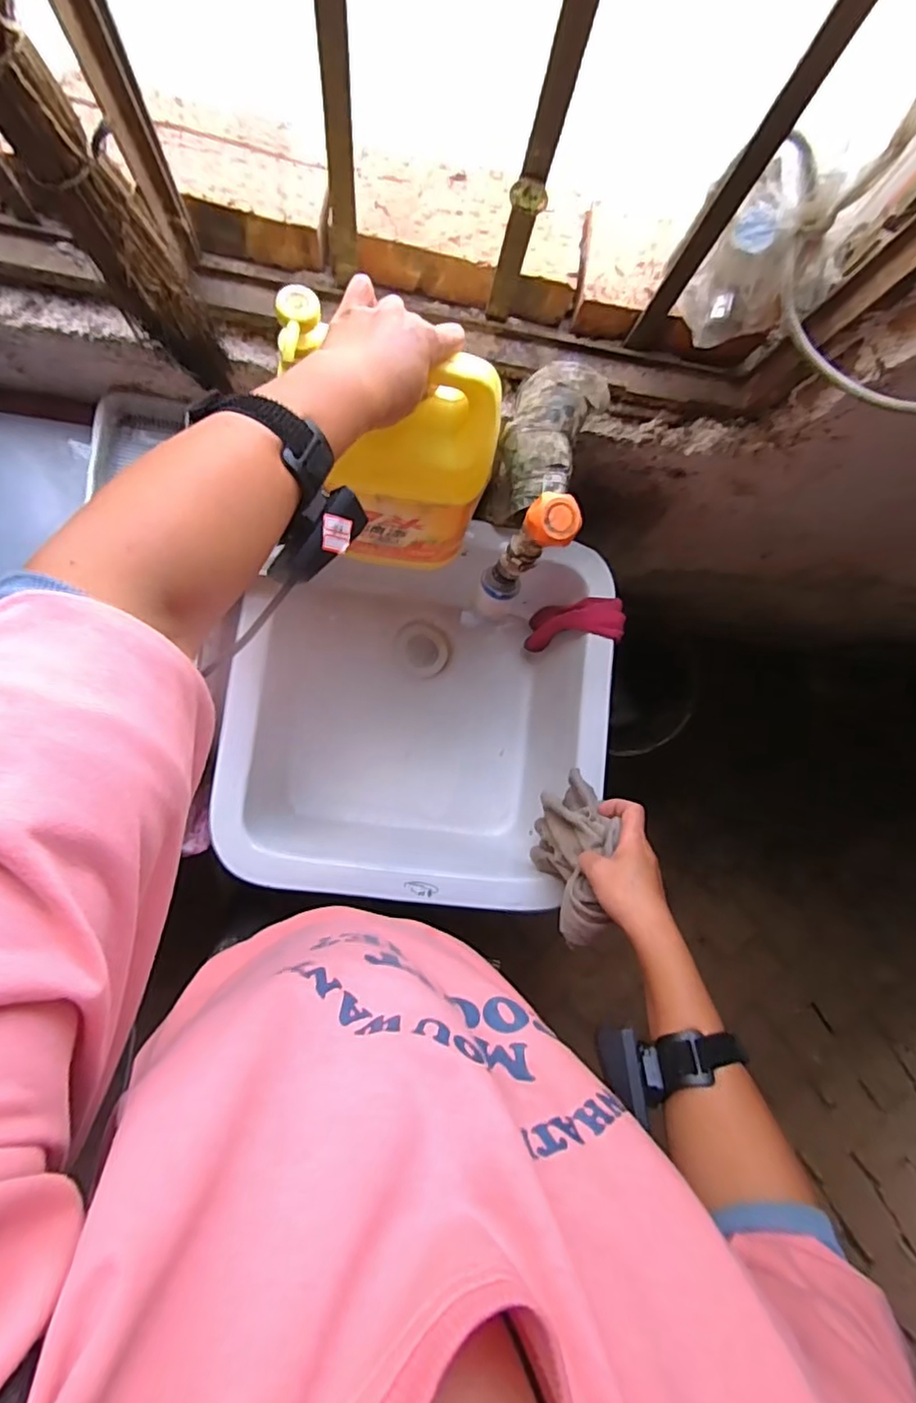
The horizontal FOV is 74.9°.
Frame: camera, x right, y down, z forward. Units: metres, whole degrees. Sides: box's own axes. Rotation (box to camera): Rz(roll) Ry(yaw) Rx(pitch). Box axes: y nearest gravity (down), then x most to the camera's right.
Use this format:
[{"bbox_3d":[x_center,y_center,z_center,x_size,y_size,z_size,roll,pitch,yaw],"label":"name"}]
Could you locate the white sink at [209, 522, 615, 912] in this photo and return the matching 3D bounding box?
[{"bbox_3d":[-0.049,0.017,0.800,0.441,0.212,0.430,8,86,-7],"label":"white sink"}]

